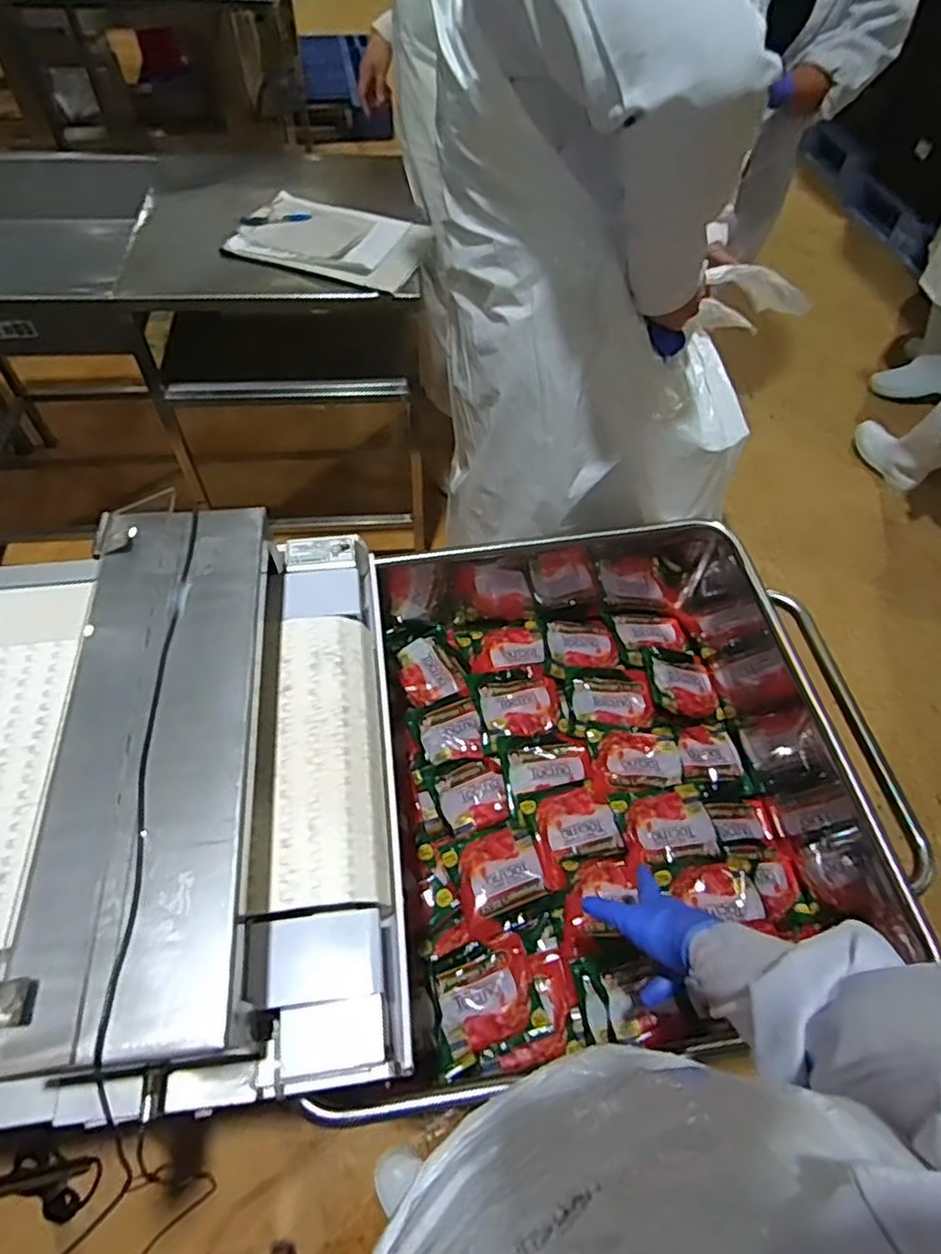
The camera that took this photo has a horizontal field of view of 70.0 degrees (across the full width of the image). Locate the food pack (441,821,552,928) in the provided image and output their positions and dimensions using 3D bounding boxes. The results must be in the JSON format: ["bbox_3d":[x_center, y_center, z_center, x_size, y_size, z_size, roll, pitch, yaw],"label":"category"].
[{"bbox_3d":[0.035,0.333,0.925,0.120,0.018,0.110,-16,59,-13],"label":"food pack"}]

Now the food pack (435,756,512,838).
[{"bbox_3d":[0.005,0.246,0.979,0.098,0.018,0.095,-15,59,-12],"label":"food pack"}]

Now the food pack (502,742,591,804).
[{"bbox_3d":[0.113,0.209,0.998,0.130,0.013,0.081,-13,58,-11],"label":"food pack"}]

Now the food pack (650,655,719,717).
[{"bbox_3d":[0.347,0.096,1.086,0.100,0.024,0.105,-3,57,-5],"label":"food pack"}]

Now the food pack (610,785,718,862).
[{"bbox_3d":[0.280,0.281,0.948,0.124,0.012,0.101,-11,58,-9],"label":"food pack"}]

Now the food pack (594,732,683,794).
[{"bbox_3d":[0.252,0.196,0.998,0.124,0.022,0.083,-3,57,-5],"label":"food pack"}]

